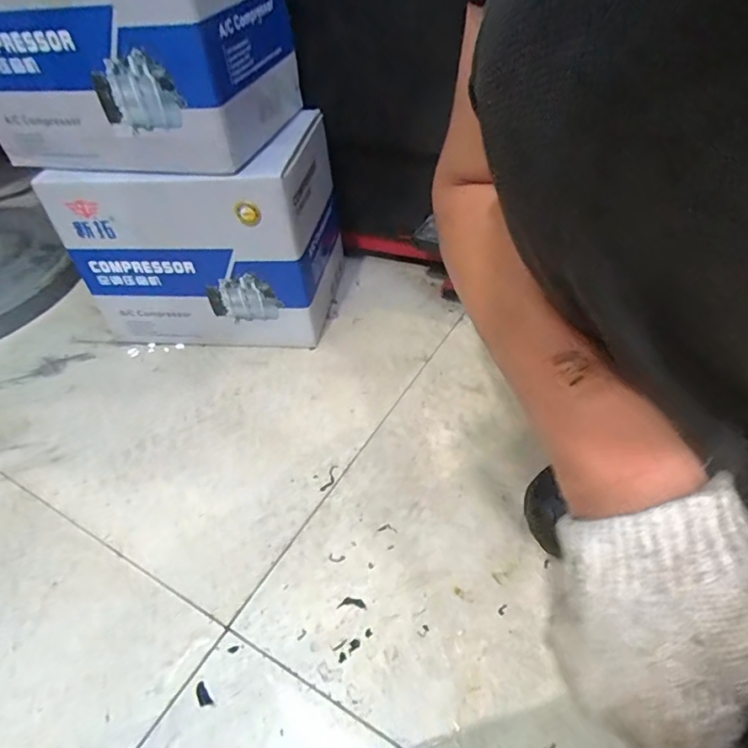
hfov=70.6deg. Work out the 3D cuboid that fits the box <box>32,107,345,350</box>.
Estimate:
[{"bbox_3d":[-0.196,-0.175,0.667,0.281,0.221,0.191,3,44,10],"label":"box"}]

